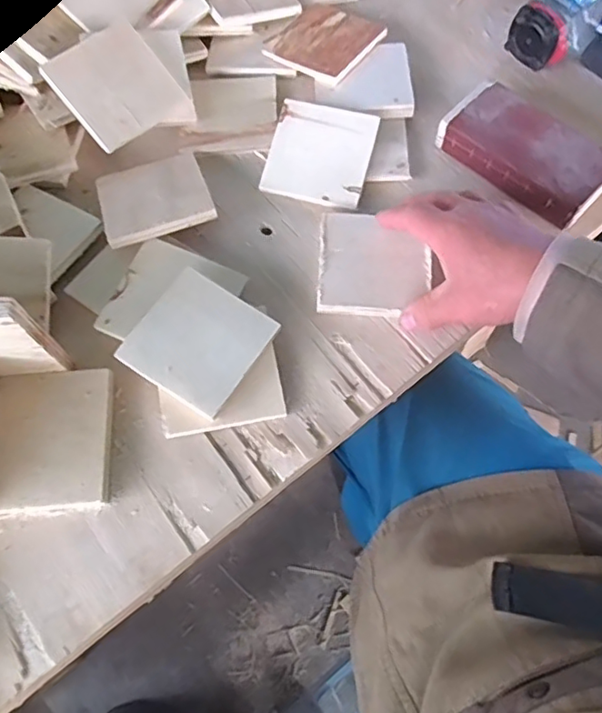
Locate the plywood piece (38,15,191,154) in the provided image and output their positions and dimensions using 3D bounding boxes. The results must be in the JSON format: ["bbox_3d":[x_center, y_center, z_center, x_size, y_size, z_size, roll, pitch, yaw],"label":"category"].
[{"bbox_3d":[-0.168,-0.249,0.522,0.093,0.009,0.093,-41,98,-13],"label":"plywood piece"}]

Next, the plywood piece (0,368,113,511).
[{"bbox_3d":[-0.191,0.063,0.439,0.088,0.016,0.103,-6,66,-2],"label":"plywood piece"}]

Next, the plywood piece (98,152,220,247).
[{"bbox_3d":[-0.134,-0.148,0.519,0.094,0.009,0.109,-19,53,-8],"label":"plywood piece"}]

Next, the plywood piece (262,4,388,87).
[{"bbox_3d":[0.026,-0.327,0.589,0.097,0.012,0.100,35,71,15],"label":"plywood piece"}]

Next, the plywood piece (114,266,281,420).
[{"bbox_3d":[-0.080,-0.013,0.448,0.091,0.011,0.092,32,70,14],"label":"plywood piece"}]

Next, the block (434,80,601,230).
[{"bbox_3d":[0.204,-0.185,0.519,0.146,0.033,0.070,41,73,17],"label":"block"}]

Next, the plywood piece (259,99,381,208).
[{"bbox_3d":[0.018,-0.189,0.530,0.092,0.006,0.094,14,82,10],"label":"plywood piece"}]

